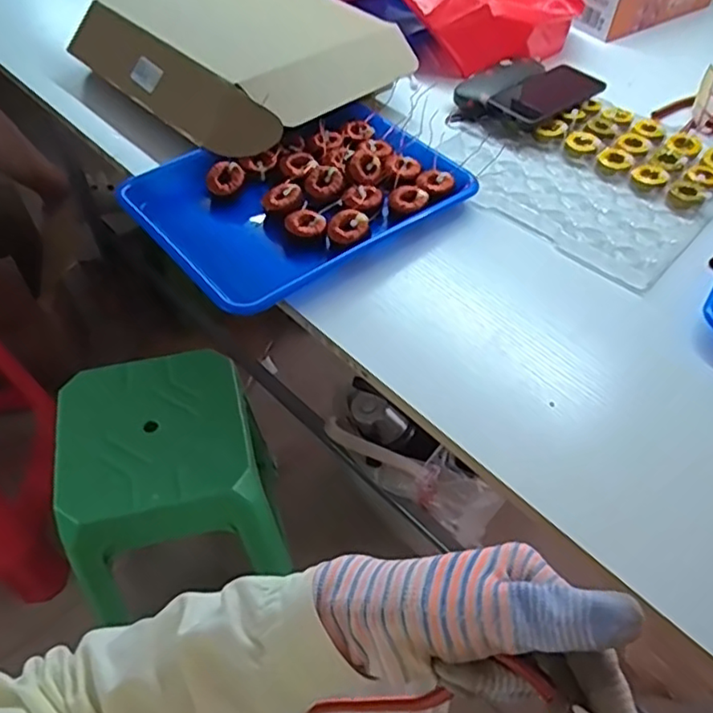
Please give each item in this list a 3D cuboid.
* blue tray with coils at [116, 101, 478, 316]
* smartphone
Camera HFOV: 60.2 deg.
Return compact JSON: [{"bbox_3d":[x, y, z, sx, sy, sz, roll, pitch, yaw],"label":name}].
[{"bbox_3d":[-0.061,-0.173,0.682,0.332,0.050,0.245,-29,57,-23],"label":"blue tray with coils"},{"bbox_3d":[0.251,-0.345,0.804,0.149,0.008,0.078,-33,64,-20],"label":"smartphone"}]

